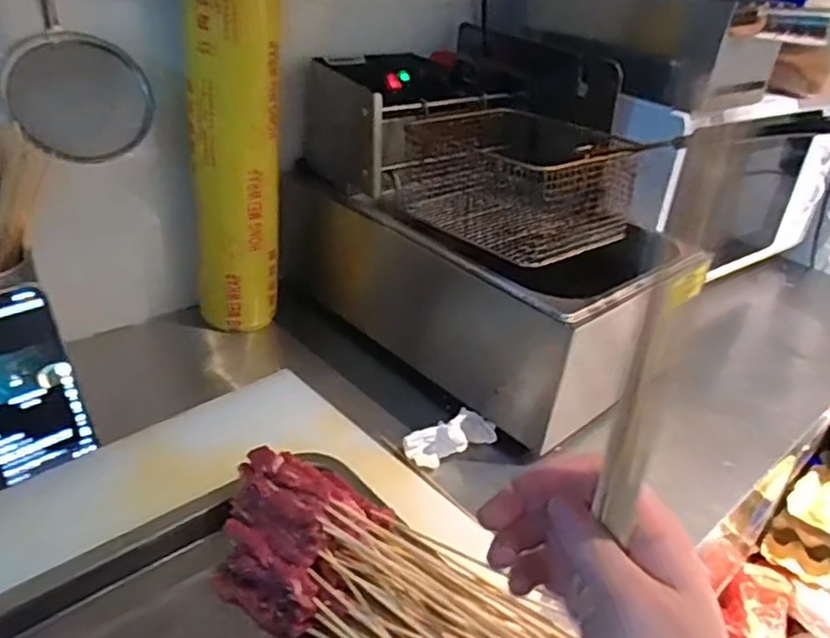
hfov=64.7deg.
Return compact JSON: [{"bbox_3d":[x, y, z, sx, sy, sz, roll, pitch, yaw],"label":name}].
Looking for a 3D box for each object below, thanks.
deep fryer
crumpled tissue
[{"bbox_3d":[0.087,-0.112,0.769,0.260,0.323,0.453,-21,42,-38],"label":"deep fryer"},{"bbox_3d":[0.037,0.106,0.636,0.097,0.033,0.041,-18,40,-36],"label":"crumpled tissue"}]

